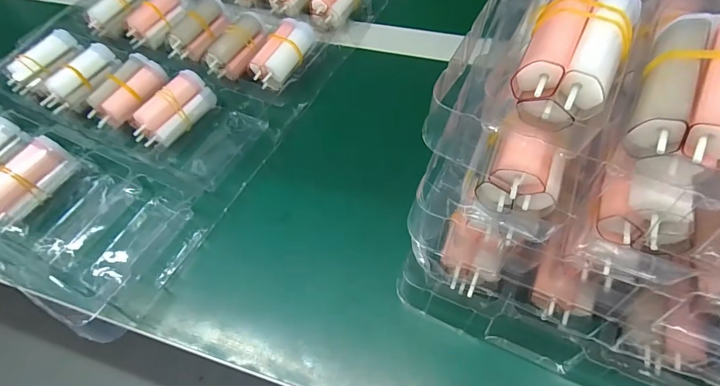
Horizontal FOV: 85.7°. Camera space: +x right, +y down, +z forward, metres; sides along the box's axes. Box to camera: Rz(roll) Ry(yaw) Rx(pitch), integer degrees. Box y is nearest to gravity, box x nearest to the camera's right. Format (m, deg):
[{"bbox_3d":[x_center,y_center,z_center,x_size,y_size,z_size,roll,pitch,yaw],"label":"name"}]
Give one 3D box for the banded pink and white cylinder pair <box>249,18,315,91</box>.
[{"bbox_3d":[-0.067,-0.123,0.348,0.034,0.030,0.068,24,63,19],"label":"banded pink and white cylinder pair"}]

